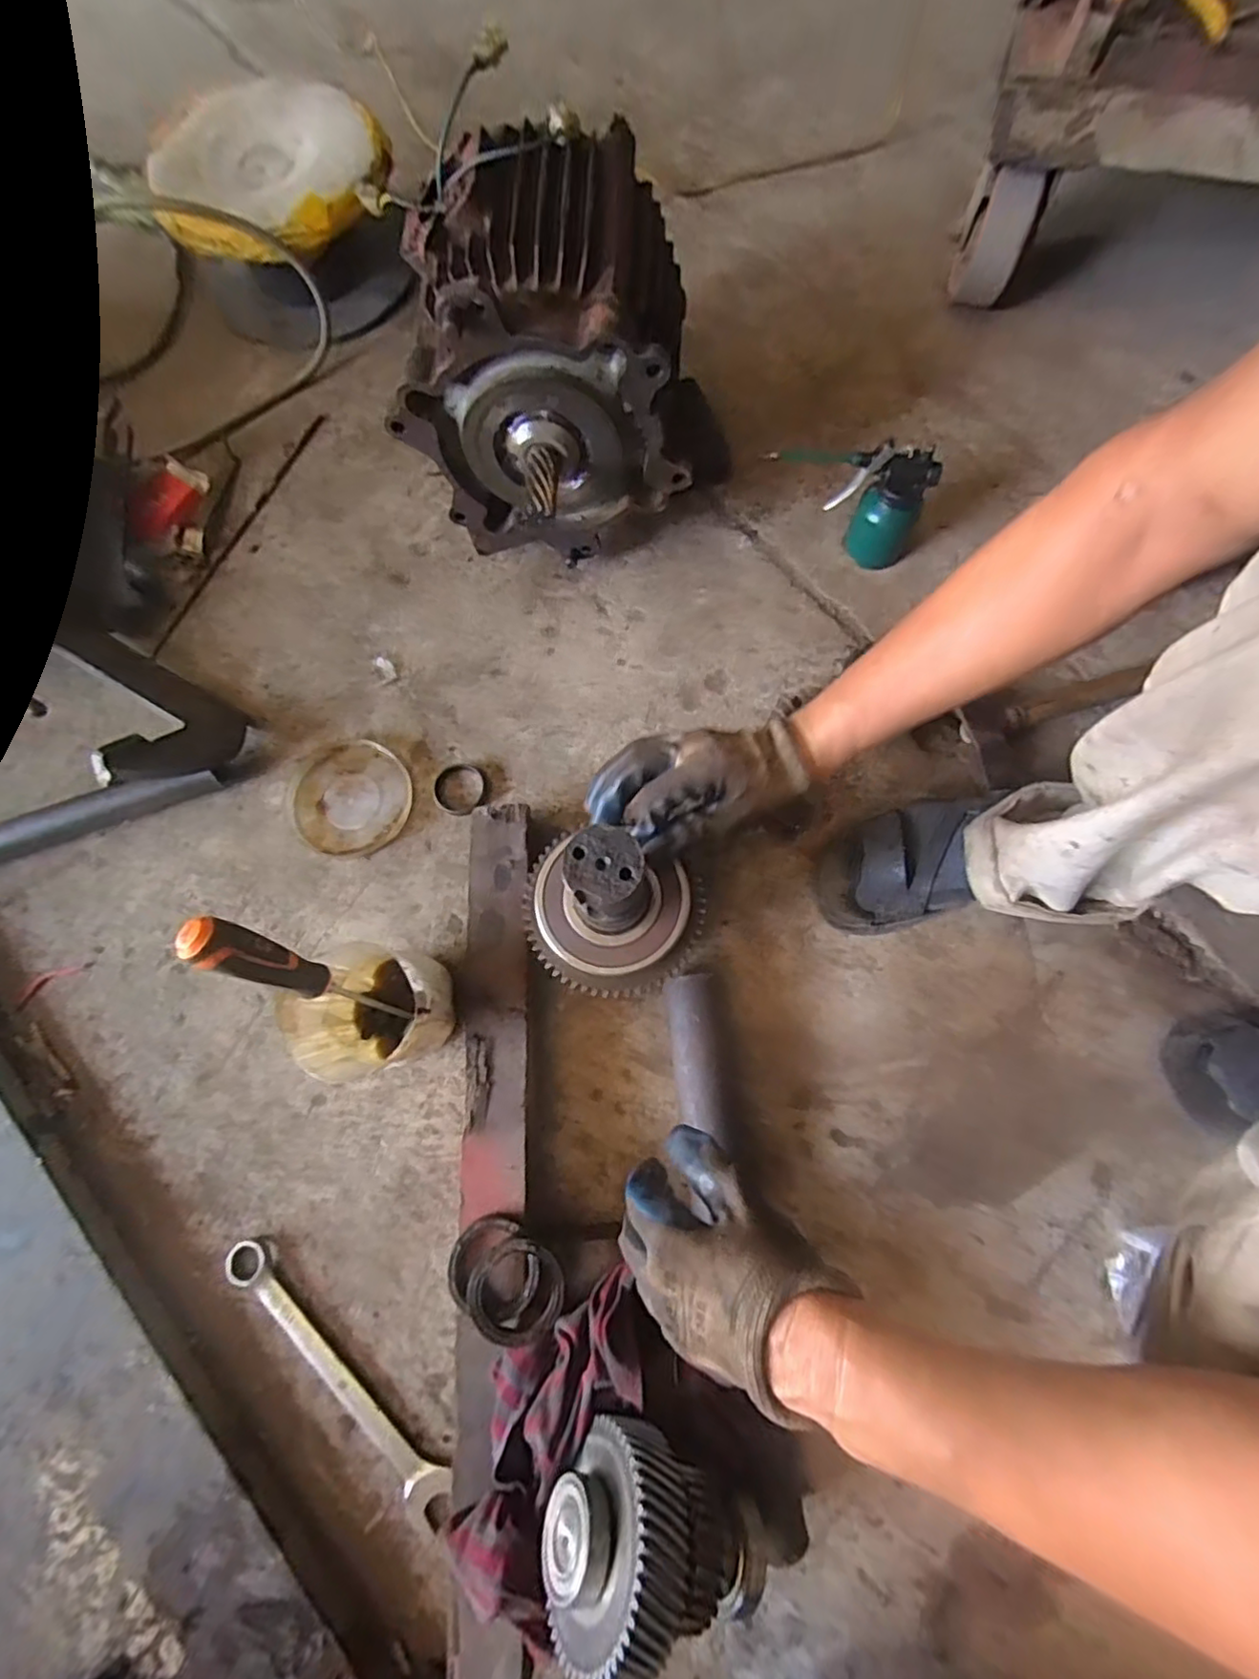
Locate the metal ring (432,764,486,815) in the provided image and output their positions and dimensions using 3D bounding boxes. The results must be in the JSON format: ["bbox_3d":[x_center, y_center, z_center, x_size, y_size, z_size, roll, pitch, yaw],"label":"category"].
[{"bbox_3d":[-0.165,-0.049,0.597,0.047,0.009,0.050,0,74,1],"label":"metal ring"}]

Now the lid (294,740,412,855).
[{"bbox_3d":[-0.268,-0.041,0.603,0.112,0.010,0.110,0,74,1],"label":"lid"}]

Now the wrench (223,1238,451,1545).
[{"bbox_3d":[-0.228,0.411,0.478,0.245,0.012,0.034,40,79,11],"label":"wrench"}]

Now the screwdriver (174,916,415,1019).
[{"bbox_3d":[-0.218,0.096,0.431,0.022,0.182,0.026,23,74,34],"label":"screwdriver"}]

